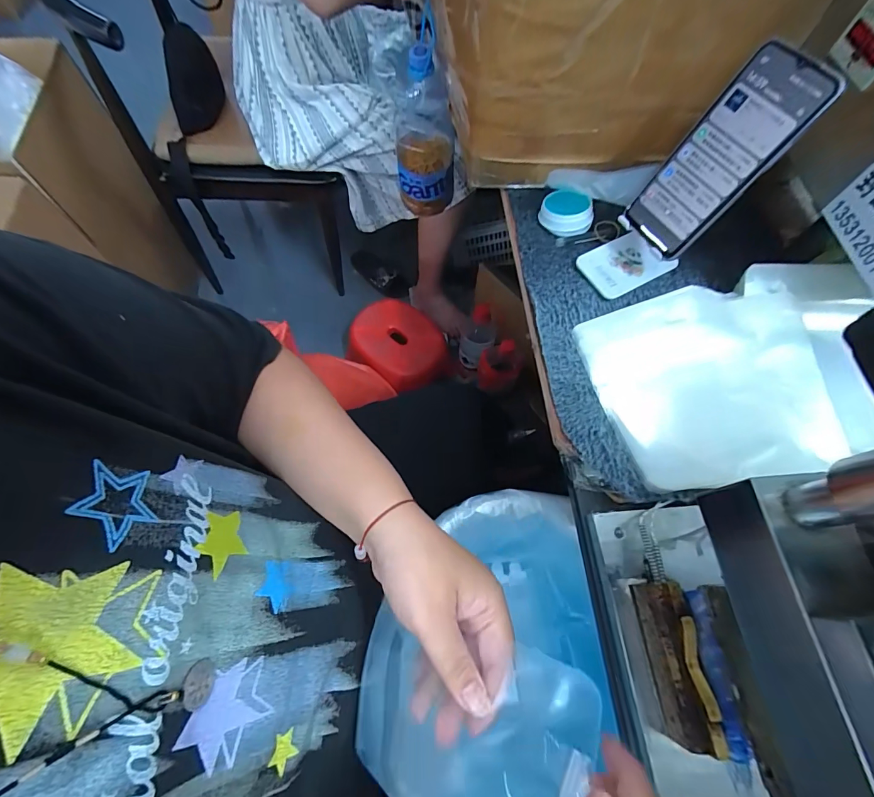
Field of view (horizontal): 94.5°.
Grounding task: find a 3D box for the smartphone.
[{"bbox_3d":[0.250,-0.211,0.364,0.008,0.161,0.073,-19,67,-35],"label":"smartphone"}]

